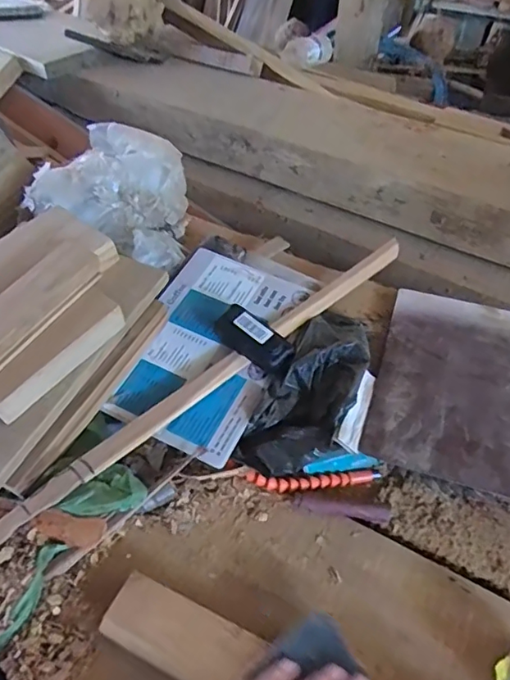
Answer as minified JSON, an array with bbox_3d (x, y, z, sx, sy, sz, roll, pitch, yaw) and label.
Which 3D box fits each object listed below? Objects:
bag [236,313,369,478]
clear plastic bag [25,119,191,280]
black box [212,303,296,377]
[{"bbox_3d":[0.078,0.058,0.667,0.103,0.058,0.252,23,62,19],"label":"bag"},{"bbox_3d":[-0.198,-0.223,0.818,0.219,0.126,0.205,17,48,14],"label":"clear plastic bag"},{"bbox_3d":[0.001,-0.001,0.680,0.108,0.023,0.049,38,55,12],"label":"black box"}]

